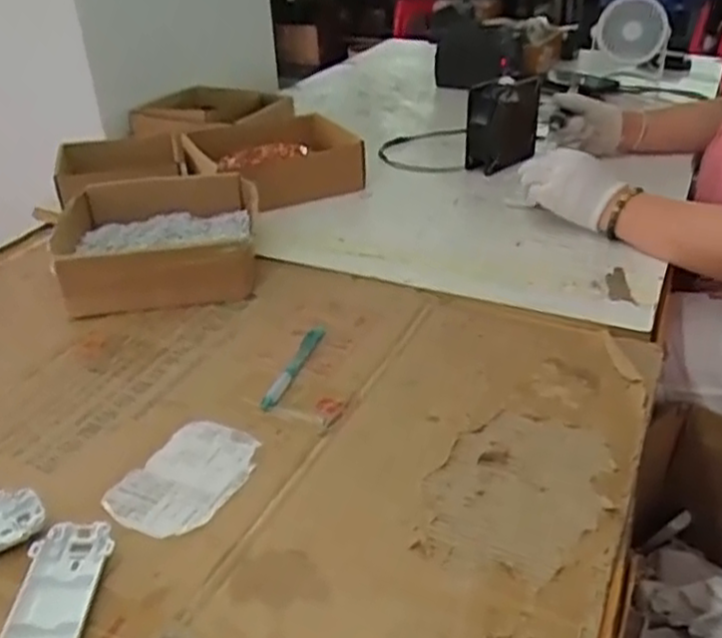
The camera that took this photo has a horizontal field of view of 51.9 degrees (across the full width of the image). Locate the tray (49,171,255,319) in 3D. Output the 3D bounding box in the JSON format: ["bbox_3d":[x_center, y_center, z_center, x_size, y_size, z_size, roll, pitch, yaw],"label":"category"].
[{"bbox_3d":[-0.233,-0.087,0.857,0.217,0.069,0.202,-5,33,-3],"label":"tray"}]

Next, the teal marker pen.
[{"bbox_3d":[-0.063,0.043,0.690,0.017,0.014,0.128,9,35,17],"label":"teal marker pen"}]

